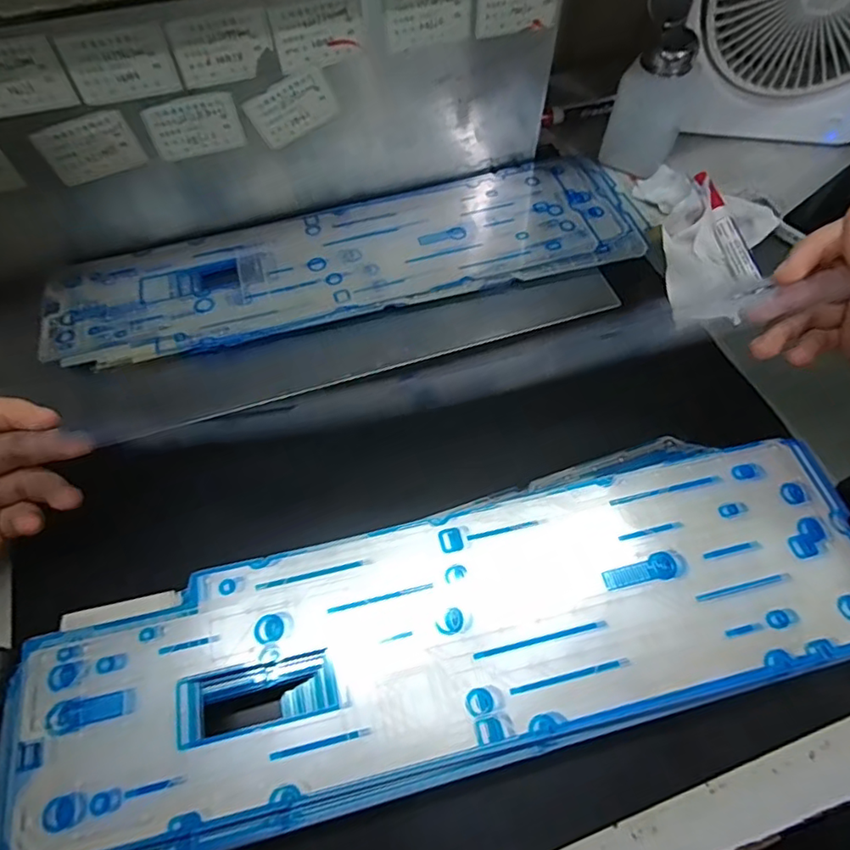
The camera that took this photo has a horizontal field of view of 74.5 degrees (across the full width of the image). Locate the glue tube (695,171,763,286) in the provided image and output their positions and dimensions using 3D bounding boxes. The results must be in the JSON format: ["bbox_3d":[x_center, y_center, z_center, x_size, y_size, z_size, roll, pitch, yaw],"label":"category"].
[{"bbox_3d":[0.232,-0.155,0.430,0.018,0.011,0.107,-8,69,-4],"label":"glue tube"}]

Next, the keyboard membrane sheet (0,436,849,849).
[{"bbox_3d":[0.016,0.097,0.282,0.423,0.013,0.130,-14,61,-6],"label":"keyboard membrane sheet"}]

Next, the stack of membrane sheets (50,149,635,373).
[{"bbox_3d":[-0.056,-0.134,0.432,0.446,0.009,0.128,-14,60,-7],"label":"stack of membrane sheets"}]

